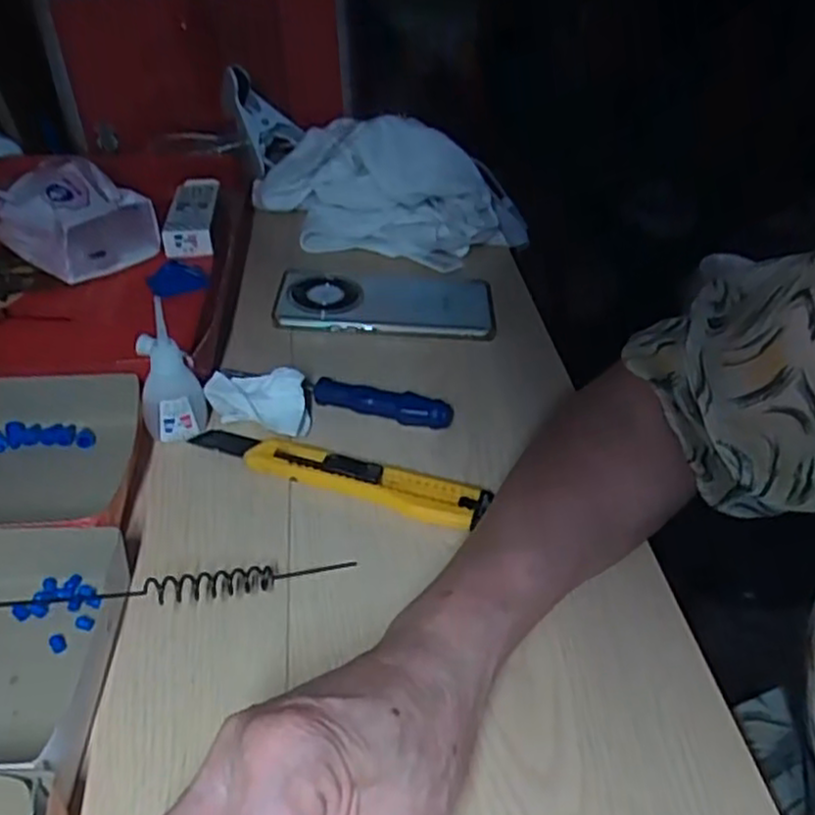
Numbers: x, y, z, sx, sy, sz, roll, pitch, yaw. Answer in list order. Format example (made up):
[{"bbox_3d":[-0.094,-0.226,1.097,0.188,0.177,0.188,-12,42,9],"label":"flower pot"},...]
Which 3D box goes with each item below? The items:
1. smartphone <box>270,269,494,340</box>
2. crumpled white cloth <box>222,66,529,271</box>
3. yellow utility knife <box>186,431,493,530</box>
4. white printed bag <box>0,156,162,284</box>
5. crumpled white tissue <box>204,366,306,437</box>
[{"bbox_3d":[-0.016,-0.086,0.584,0.168,0.007,0.080,1,38,-5],"label":"smartphone"},{"bbox_3d":[-0.035,-0.209,0.670,0.287,0.094,0.123,9,39,6],"label":"crumpled white cloth"},{"bbox_3d":[-0.043,0.039,0.431,0.171,0.015,0.028,14,38,11],"label":"yellow utility knife"},{"bbox_3d":[-0.275,-0.157,0.598,0.111,0.075,0.091,21,41,19],"label":"white printed bag"},{"bbox_3d":[-0.091,-0.002,0.455,0.058,0.037,0.031,7,37,3],"label":"crumpled white tissue"}]

